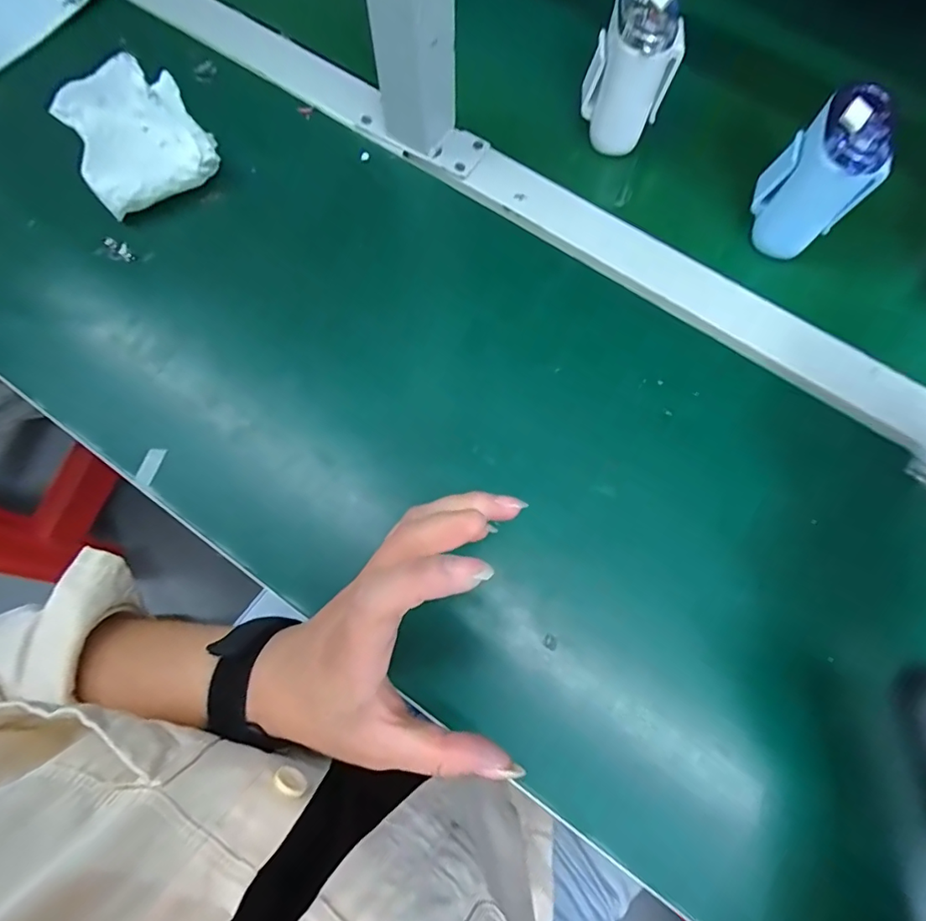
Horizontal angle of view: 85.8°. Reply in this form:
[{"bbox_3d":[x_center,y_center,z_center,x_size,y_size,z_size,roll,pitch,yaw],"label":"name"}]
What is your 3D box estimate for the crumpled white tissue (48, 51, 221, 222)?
[{"bbox_3d":[-0.218,-0.215,0.335,0.084,0.061,0.061,-23,75,-8],"label":"crumpled white tissue"}]

